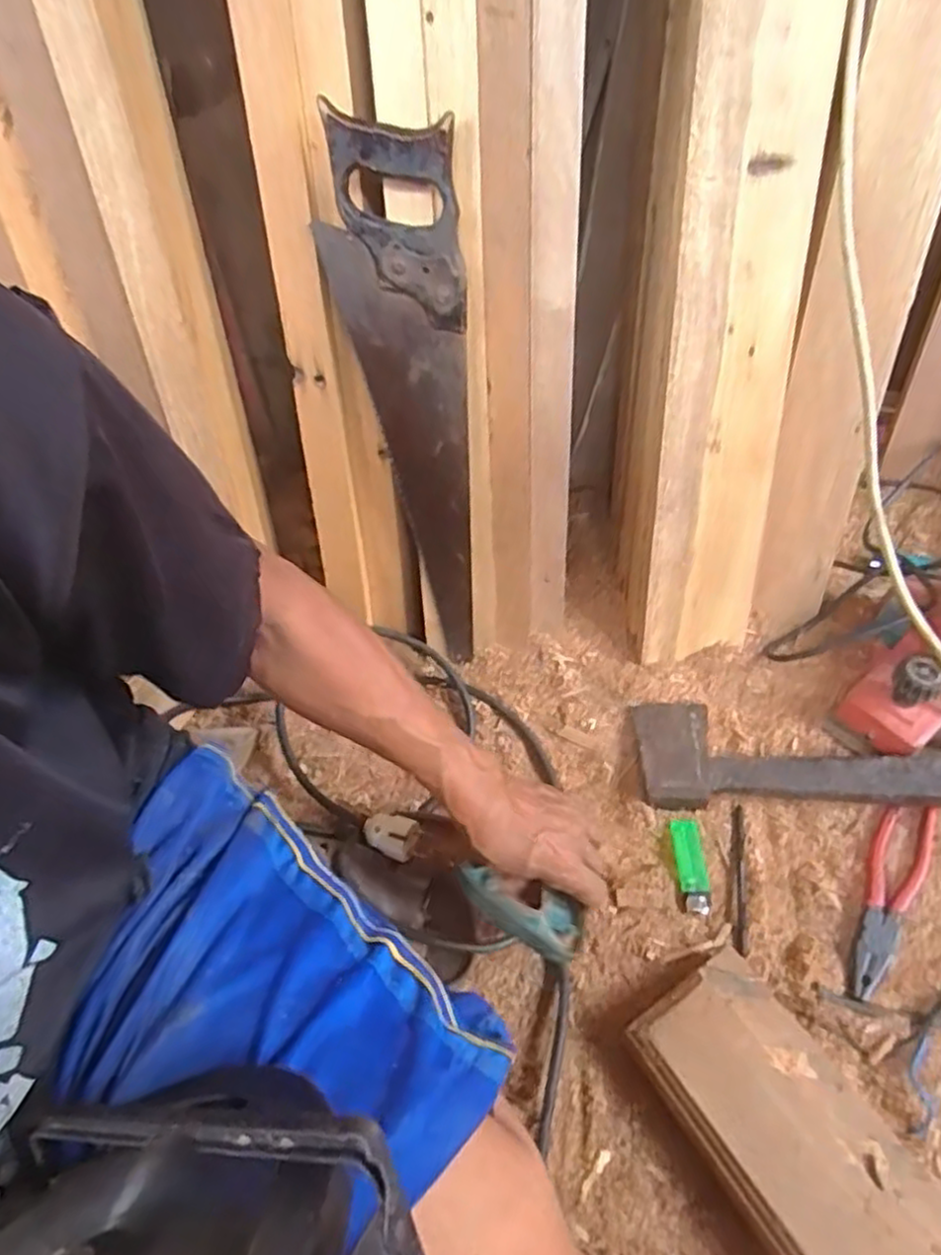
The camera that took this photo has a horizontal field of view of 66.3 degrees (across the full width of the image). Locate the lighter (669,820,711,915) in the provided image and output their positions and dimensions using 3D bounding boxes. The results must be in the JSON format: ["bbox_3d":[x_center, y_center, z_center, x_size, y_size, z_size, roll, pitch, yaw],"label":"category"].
[{"bbox_3d":[0.199,0.215,0.649,0.028,0.009,0.082,-1,54,2],"label":"lighter"}]

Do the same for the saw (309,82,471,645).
[{"bbox_3d":[-0.047,-0.166,0.642,0.106,0.468,0.024,1,41,10],"label":"saw"}]

